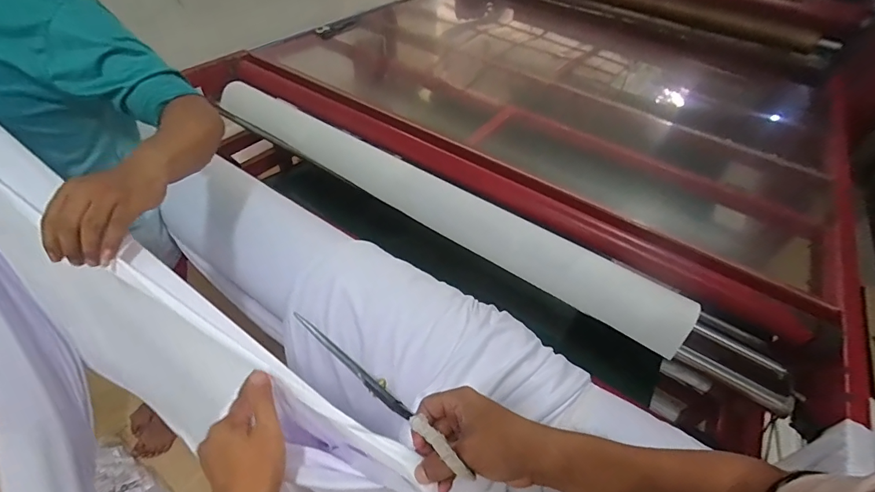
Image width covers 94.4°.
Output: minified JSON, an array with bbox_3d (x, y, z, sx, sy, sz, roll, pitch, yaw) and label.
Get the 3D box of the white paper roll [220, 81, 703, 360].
[{"bbox_3d":[-0.080,-0.170,1.246,1.652,0.163,0.151,31,51,21],"label":"white paper roll"}]

